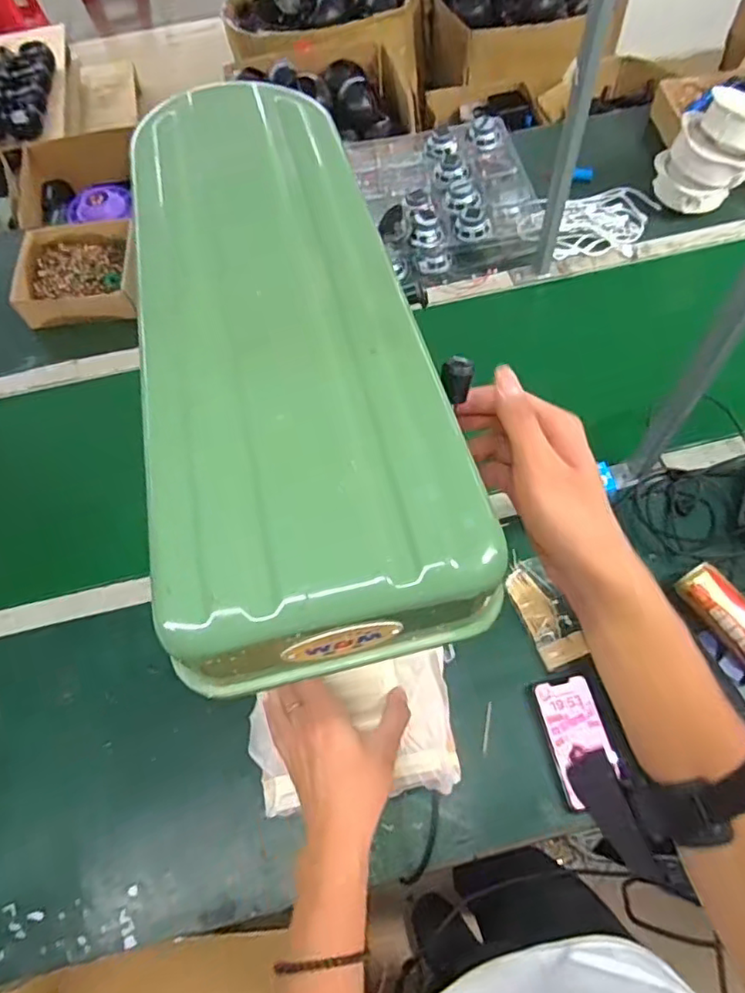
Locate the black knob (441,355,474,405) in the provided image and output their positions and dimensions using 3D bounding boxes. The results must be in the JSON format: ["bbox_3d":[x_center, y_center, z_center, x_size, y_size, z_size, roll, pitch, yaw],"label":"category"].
[{"bbox_3d":[0.050,-0.072,0.355,0.018,0.026,0.017,5,24,7],"label":"black knob"}]

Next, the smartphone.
[{"bbox_3d":[0.242,0.285,0.701,0.069,0.004,0.137,-21,58,14],"label":"smartphone"}]

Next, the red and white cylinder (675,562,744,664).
[{"bbox_3d":[0.448,0.154,0.739,0.049,0.045,0.147,-32,64,-12],"label":"red and white cylinder"}]

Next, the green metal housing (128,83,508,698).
[{"bbox_3d":[-0.051,-0.093,0.318,0.137,0.058,0.367,-14,62,-4],"label":"green metal housing"}]

